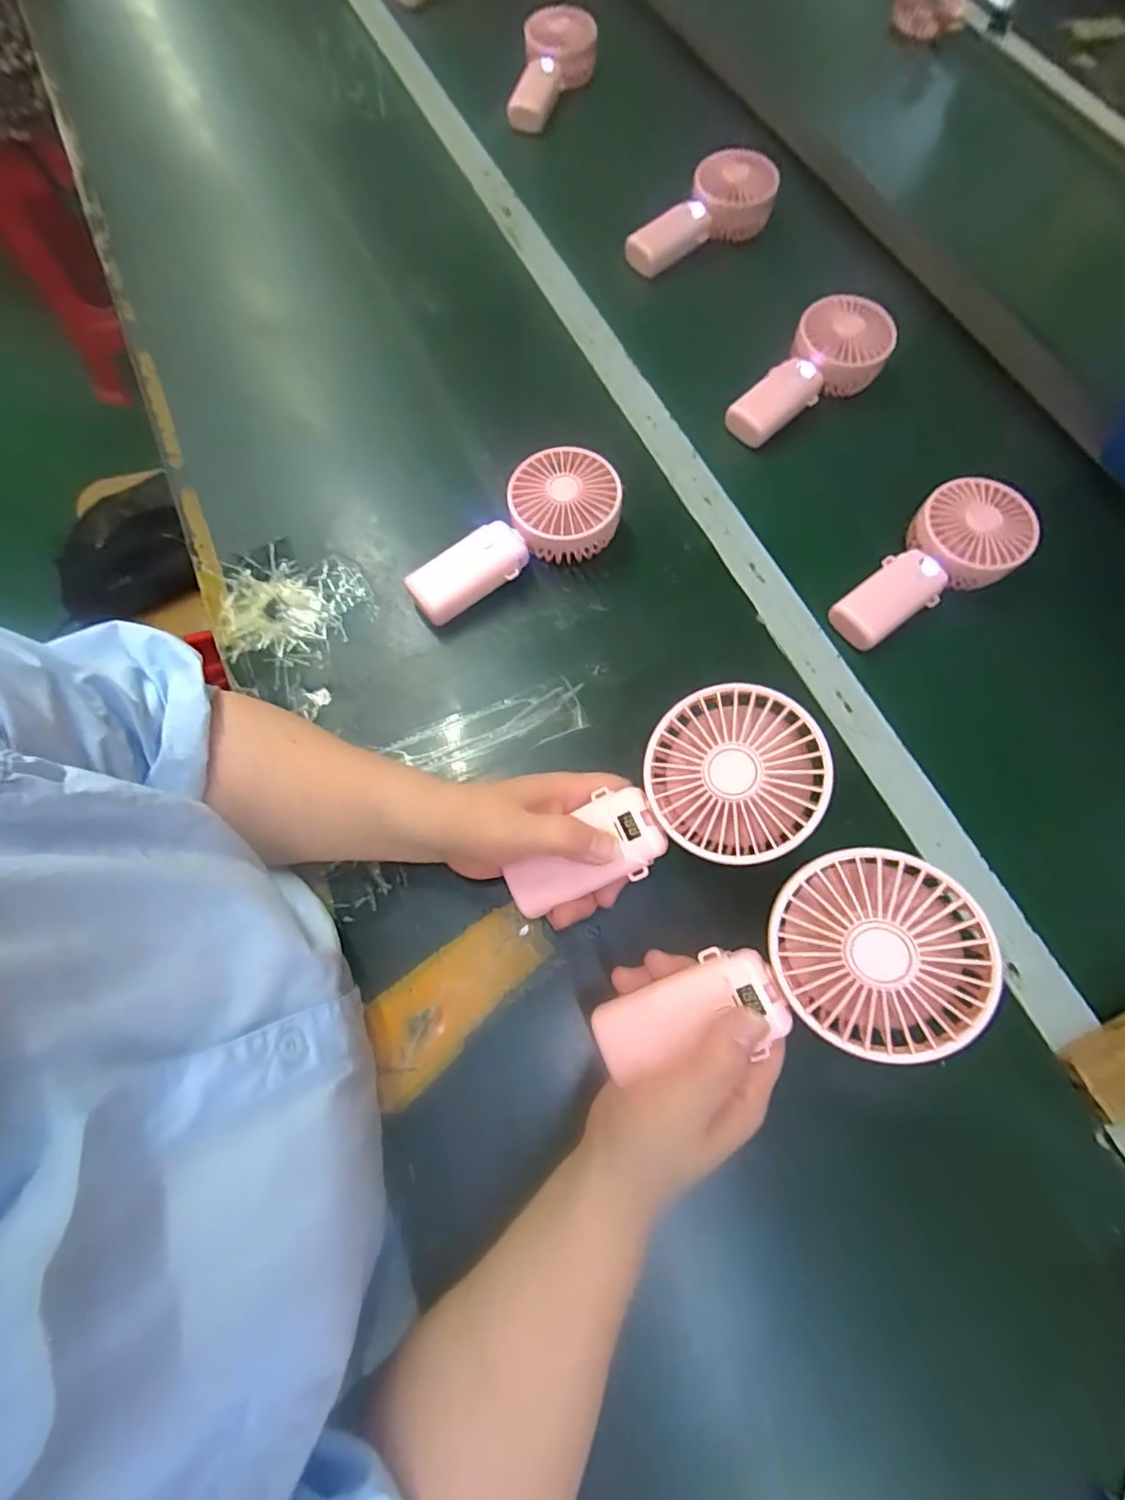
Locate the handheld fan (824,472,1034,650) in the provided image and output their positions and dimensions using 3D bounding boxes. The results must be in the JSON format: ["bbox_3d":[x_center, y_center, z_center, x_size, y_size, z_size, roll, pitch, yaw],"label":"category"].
[{"bbox_3d":[0.301,-0.147,0.445,0.172,0.035,0.083,-40,76,-13],"label":"handheld fan"}]

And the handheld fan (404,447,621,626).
[{"bbox_3d":[-0.036,-0.162,0.435,0.177,0.047,0.082,-39,76,-13],"label":"handheld fan"}]

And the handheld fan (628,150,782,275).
[{"bbox_3d":[0.141,-0.572,0.598,0.165,0.049,0.070,-29,73,3],"label":"handheld fan"}]

